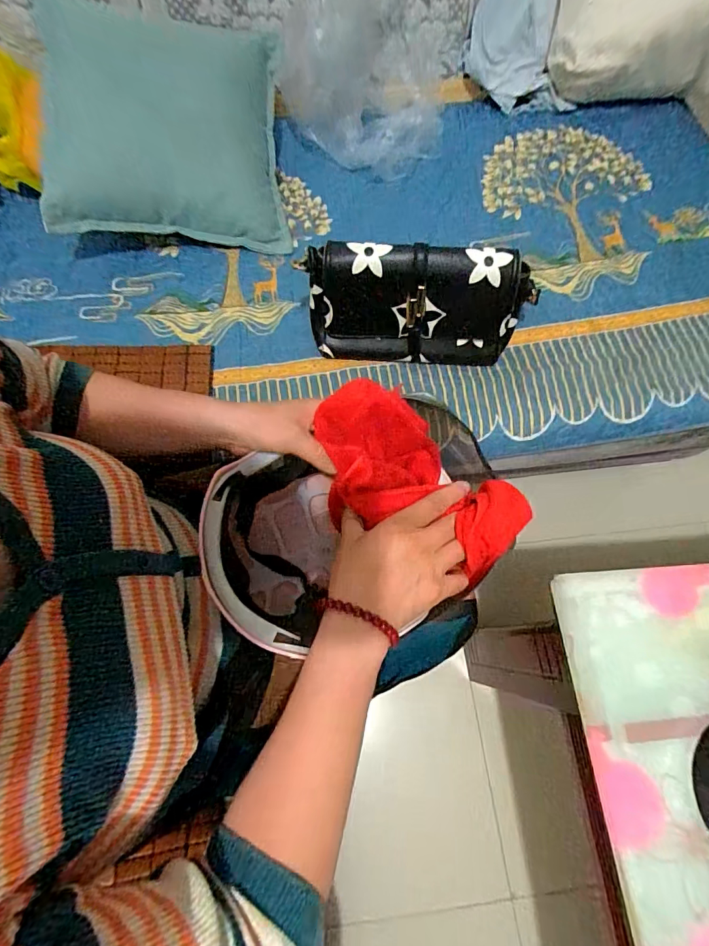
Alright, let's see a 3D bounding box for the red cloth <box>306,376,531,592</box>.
[{"bbox_3d":[0.047,0.006,0.379,0.197,0.058,0.106,37,73,17],"label":"red cloth"}]

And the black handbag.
[{"bbox_3d":[0.079,-0.220,0.574,0.282,0.150,0.069,6,68,2],"label":"black handbag"}]

